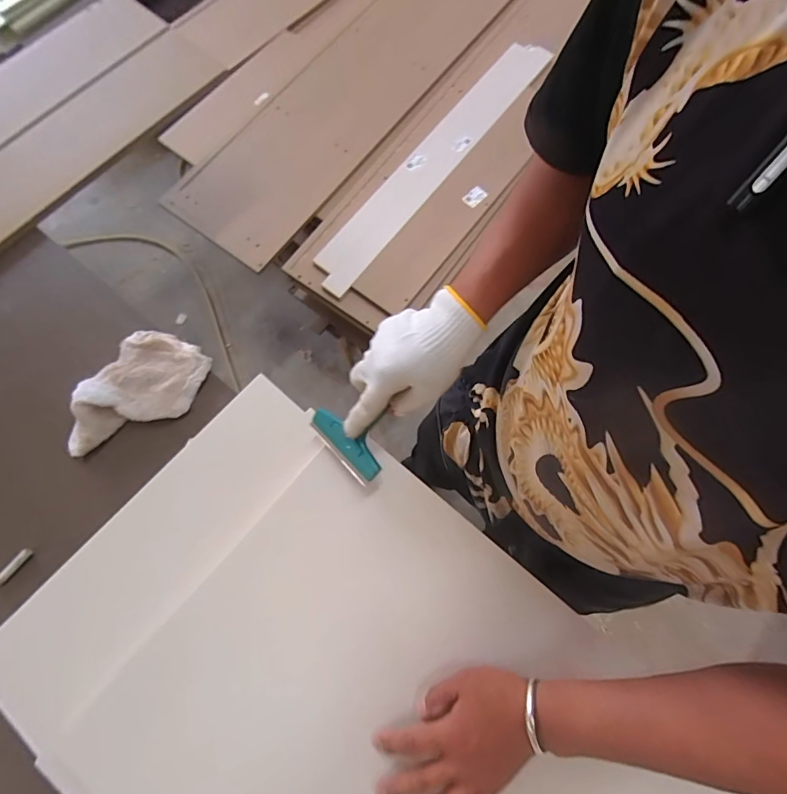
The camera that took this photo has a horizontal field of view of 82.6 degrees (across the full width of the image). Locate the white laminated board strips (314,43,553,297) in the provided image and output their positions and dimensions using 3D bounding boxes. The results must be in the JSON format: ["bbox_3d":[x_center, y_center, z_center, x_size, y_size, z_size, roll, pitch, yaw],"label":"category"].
[{"bbox_3d":[0.114,-0.658,1.216,0.130,0.020,0.966,38,78,7],"label":"white laminated board strips"}]

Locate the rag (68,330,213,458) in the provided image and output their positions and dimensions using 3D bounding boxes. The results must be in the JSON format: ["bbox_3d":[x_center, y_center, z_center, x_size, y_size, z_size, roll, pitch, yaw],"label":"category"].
[{"bbox_3d":[-0.412,-0.001,0.715,0.151,0.042,0.227,23,74,4],"label":"rag"}]

